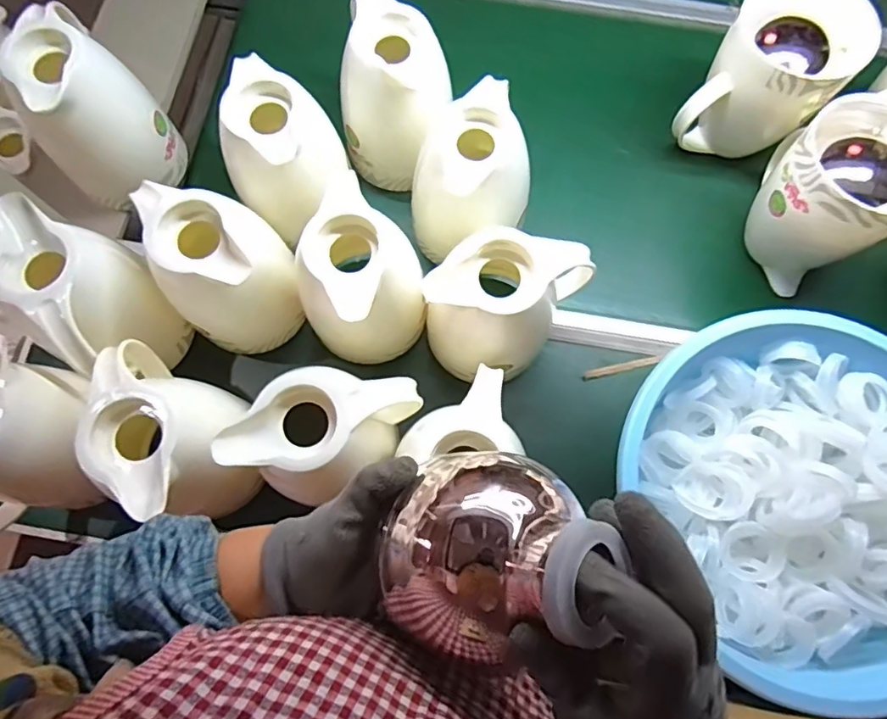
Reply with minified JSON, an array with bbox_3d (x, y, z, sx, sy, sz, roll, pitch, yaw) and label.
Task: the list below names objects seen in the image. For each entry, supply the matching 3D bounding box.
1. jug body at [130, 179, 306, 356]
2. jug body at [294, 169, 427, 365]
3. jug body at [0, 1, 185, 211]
[{"bbox_3d":[-0.232,-0.099,0.617,0.119,0.183,0.125,-13,75,-5],"label":"jug body"},{"bbox_3d":[-0.090,-0.076,0.616,0.125,0.183,0.118,-42,79,-12],"label":"jug body"},{"bbox_3d":[-0.424,-0.294,0.665,0.125,0.173,0.138,40,77,10],"label":"jug body"}]

